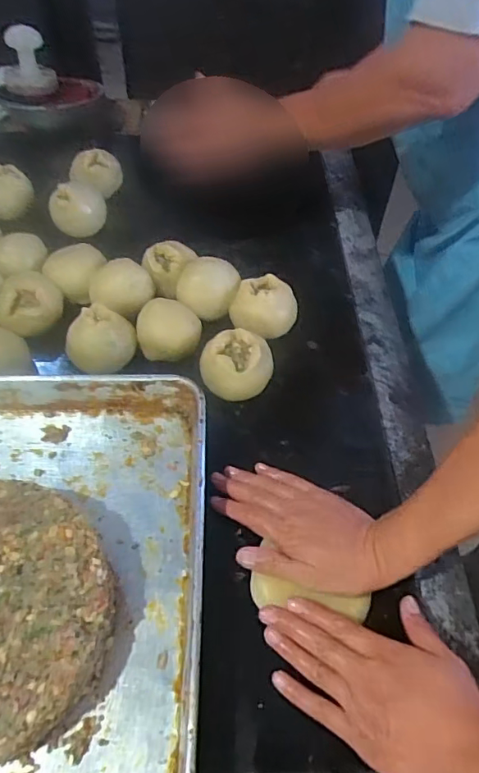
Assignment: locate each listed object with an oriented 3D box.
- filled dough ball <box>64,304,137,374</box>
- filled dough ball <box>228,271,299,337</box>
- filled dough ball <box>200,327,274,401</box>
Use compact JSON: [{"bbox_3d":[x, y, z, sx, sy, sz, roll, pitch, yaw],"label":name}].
[{"bbox_3d":[-0.153,-0.054,0.579,0.066,0.047,0.074,39,60,24],"label":"filled dough ball"},{"bbox_3d":[0.029,-0.094,0.625,0.079,0.055,0.069,6,52,2],"label":"filled dough ball"},{"bbox_3d":[-0.002,-0.021,0.569,0.077,0.054,0.071,3,52,-1],"label":"filled dough ball"}]

